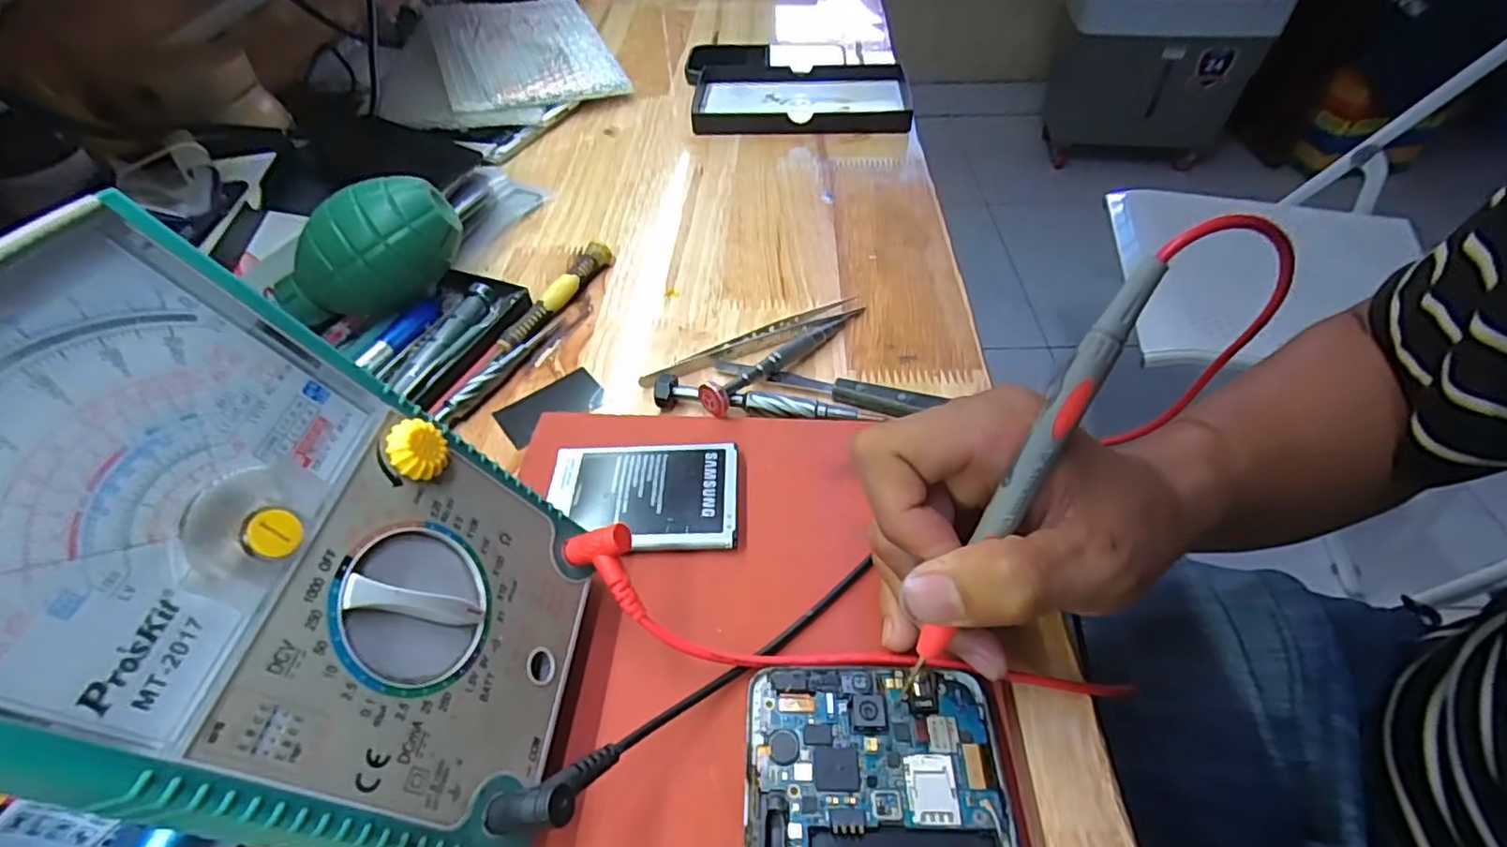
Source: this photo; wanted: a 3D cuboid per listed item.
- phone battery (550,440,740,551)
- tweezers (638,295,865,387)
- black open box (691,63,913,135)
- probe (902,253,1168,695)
[{"bbox_3d":[-0.047,0.031,0.271,0.079,0.009,0.051,0,48,1],"label":"phone battery"},{"bbox_3d":[0.003,-0.043,0.344,0.128,0.009,0.015,-24,51,-19],"label":"tweezers"},{"bbox_3d":[0.041,-0.270,0.538,0.180,0.020,0.114,1,48,3],"label":"black open box"},{"bbox_3d":[0.076,0.021,0.186,0.009,0.144,0.010,32,21,27],"label":"probe"}]

